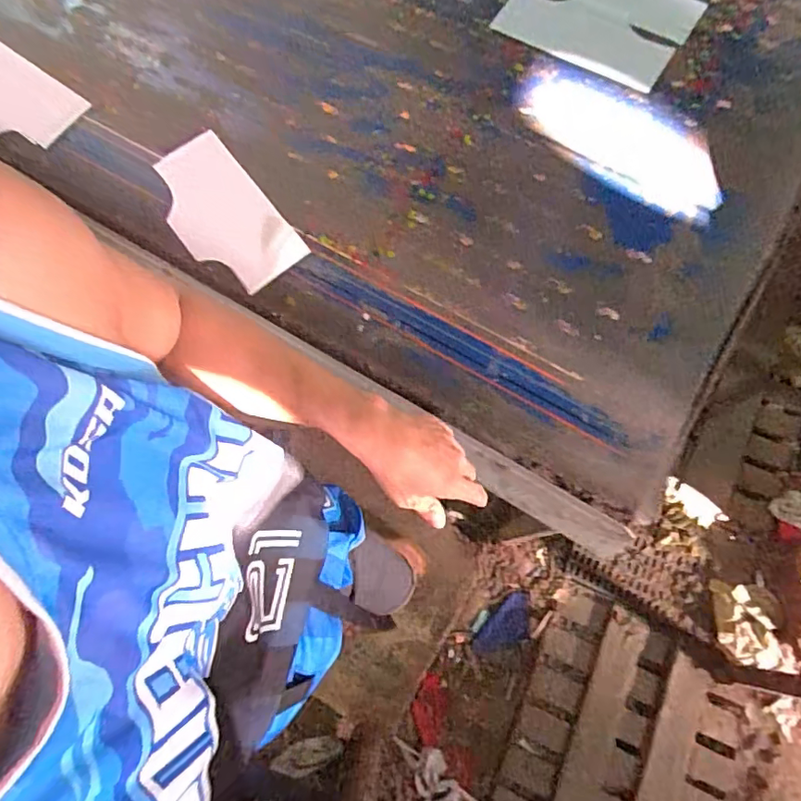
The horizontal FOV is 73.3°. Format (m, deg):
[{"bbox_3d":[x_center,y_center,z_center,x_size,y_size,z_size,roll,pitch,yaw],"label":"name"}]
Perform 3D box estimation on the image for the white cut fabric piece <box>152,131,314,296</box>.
[{"bbox_3d":[-0.269,-0.280,0.810,0.137,0.012,0.273,-37,78,-8],"label":"white cut fabric piece"}]

